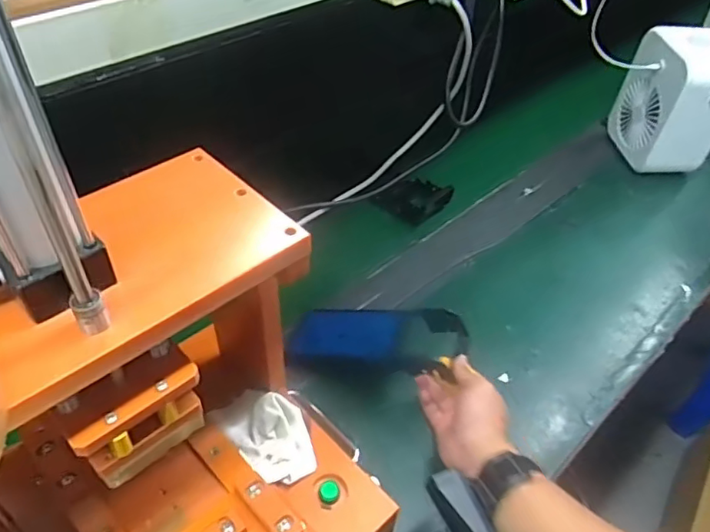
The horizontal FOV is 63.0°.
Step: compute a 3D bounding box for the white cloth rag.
[{"bbox_3d":[-0.073,0.138,0.484,0.057,0.037,0.084,-28,52,-28],"label":"white cloth rag"}]

